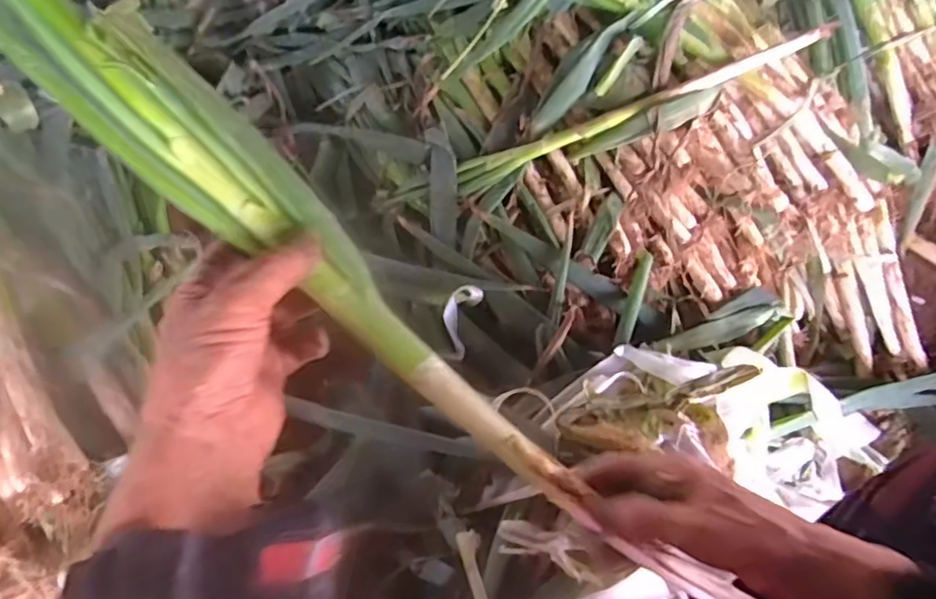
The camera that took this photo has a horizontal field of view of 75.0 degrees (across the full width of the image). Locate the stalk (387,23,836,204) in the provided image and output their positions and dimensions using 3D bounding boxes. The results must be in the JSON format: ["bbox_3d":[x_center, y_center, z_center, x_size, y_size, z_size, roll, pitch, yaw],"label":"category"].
[{"bbox_3d":[0.201,-0.269,0.961,0.711,0.050,0.079,-19,56,12],"label":"stalk"}]

